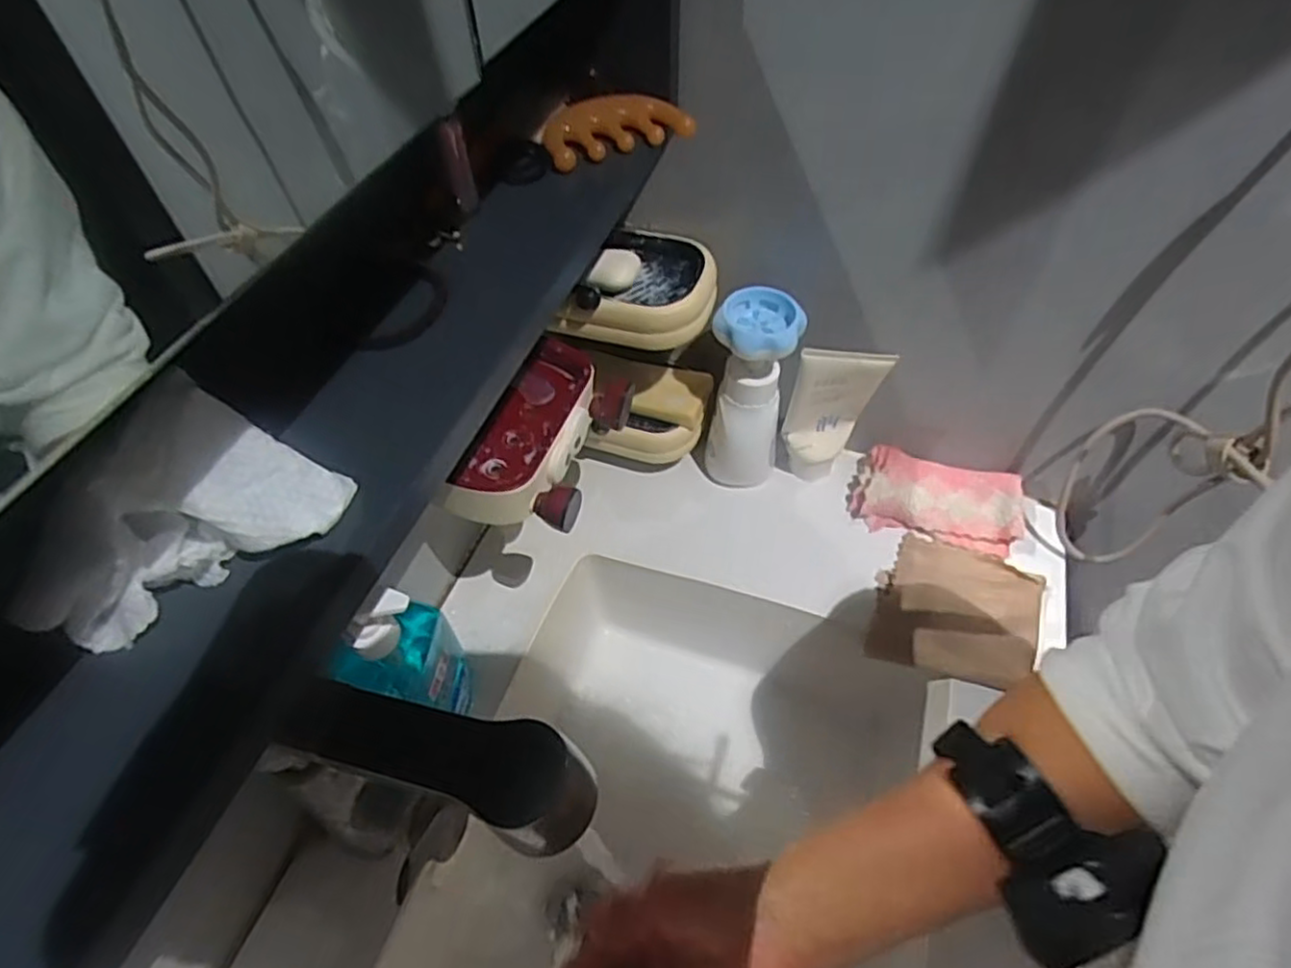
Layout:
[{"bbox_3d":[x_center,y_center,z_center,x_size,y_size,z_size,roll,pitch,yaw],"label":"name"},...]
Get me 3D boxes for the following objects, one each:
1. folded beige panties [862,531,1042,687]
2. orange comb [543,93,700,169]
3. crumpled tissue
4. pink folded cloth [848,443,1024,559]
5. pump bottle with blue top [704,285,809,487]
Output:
[{"bbox_3d":[0.263,0.102,0.593,0.127,0.018,0.123,16,54,13],"label":"folded beige panties"},{"bbox_3d":[-0.021,-0.231,0.454,0.095,0.026,0.054,-22,55,-15],"label":"orange comb"},{"bbox_3d":[-0.167,0.006,0.251,0.103,0.049,0.055,-31,58,-21],"label":"crumpled tissue"},{"bbox_3d":[0.266,0.013,0.645,0.142,0.036,0.074,13,53,11],"label":"pink folded cloth"},{"bbox_3d":[0.093,-0.077,0.623,0.064,0.186,0.066,15,54,13],"label":"pump bottle with blue top"}]

